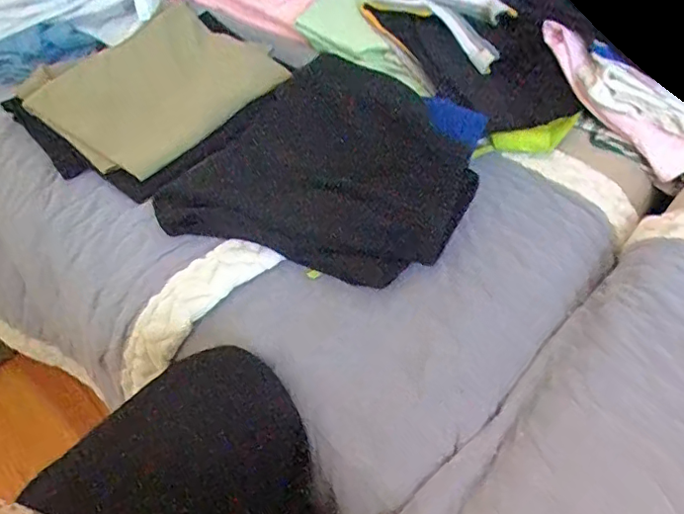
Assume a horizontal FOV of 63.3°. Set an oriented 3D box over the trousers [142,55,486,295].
[{"bbox_3d":[-0.011,-0.072,0.486,0.224,0.072,0.207,26,55,22],"label":"trousers"}]

